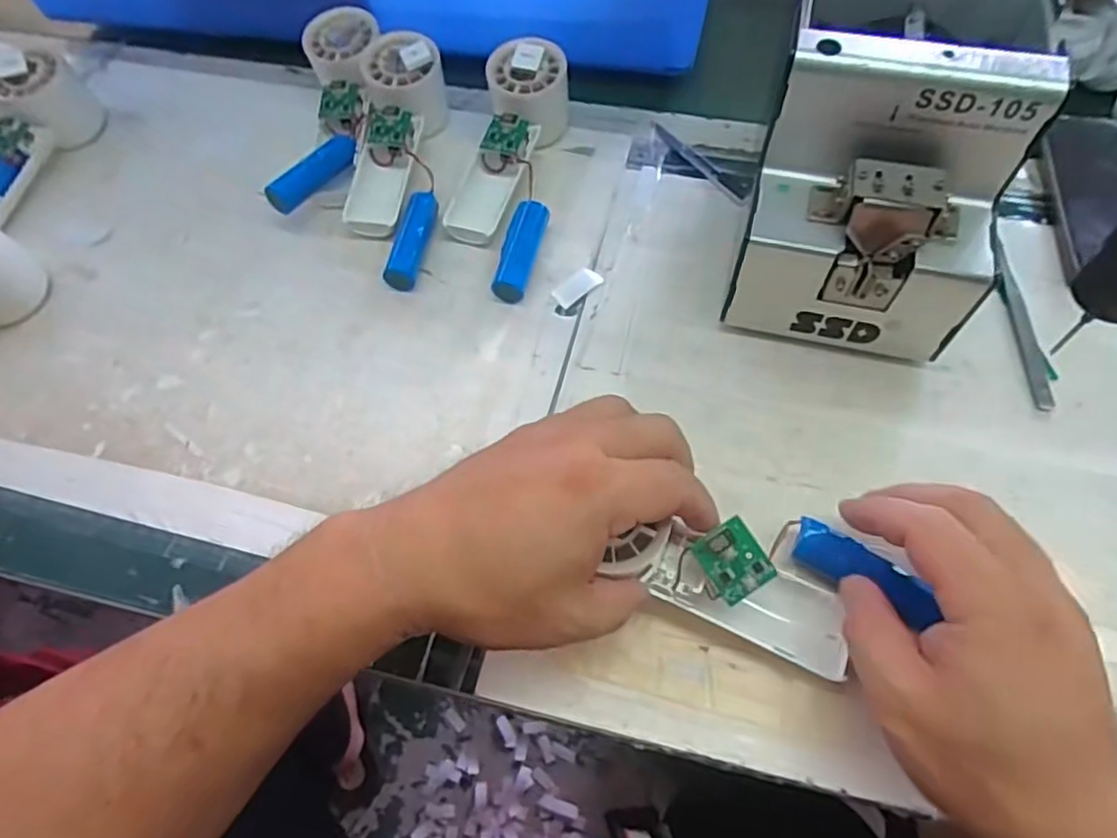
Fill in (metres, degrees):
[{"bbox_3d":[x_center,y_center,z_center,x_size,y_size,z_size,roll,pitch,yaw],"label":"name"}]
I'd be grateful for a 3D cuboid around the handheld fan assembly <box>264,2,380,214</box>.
[{"bbox_3d":[-0.170,-0.224,0.480,0.049,0.042,0.172,6,76,6],"label":"handheld fan assembly"}]

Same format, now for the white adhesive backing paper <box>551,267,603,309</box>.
[{"bbox_3d":[0.012,-0.088,0.434,0.018,0.004,0.035,41,71,21],"label":"white adhesive backing paper"}]

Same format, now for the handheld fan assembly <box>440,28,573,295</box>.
[{"bbox_3d":[-0.038,-0.172,0.450,0.065,0.060,0.189,6,62,6],"label":"handheld fan assembly"}]

